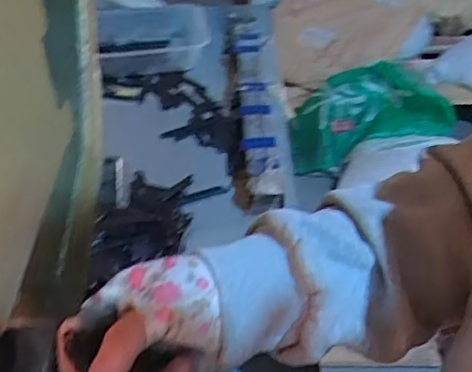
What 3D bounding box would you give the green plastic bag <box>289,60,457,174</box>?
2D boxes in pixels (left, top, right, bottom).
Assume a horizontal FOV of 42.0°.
[{"bbox_3d":[0.409,-0.229,1.942,0.515,0.186,0.254,-7,41,-8],"label":"green plastic bag"}]

